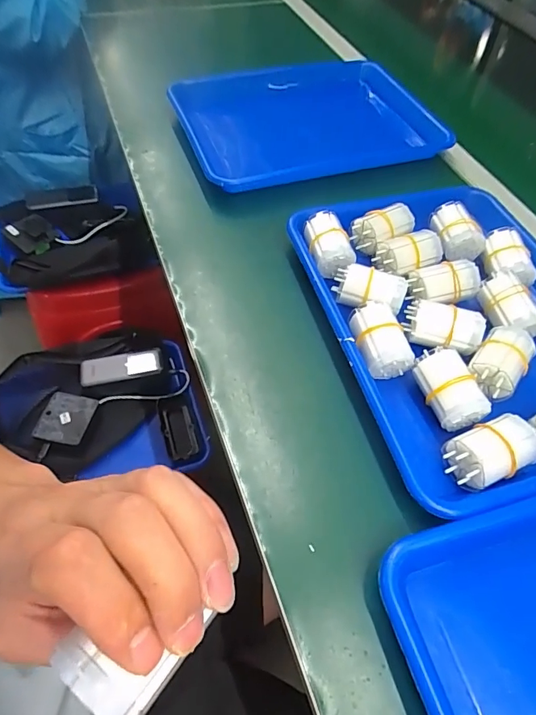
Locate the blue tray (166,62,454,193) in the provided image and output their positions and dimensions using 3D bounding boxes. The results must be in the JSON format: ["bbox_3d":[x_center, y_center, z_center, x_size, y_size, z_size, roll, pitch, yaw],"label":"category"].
[{"bbox_3d":[0.052,-0.311,0.597,0.326,0.050,0.247,-12,57,-12],"label":"blue tray"}]

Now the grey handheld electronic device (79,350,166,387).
[{"bbox_3d":[-0.233,0.015,0.711,0.127,0.011,0.043,-11,72,-3],"label":"grey handheld electronic device"}]

